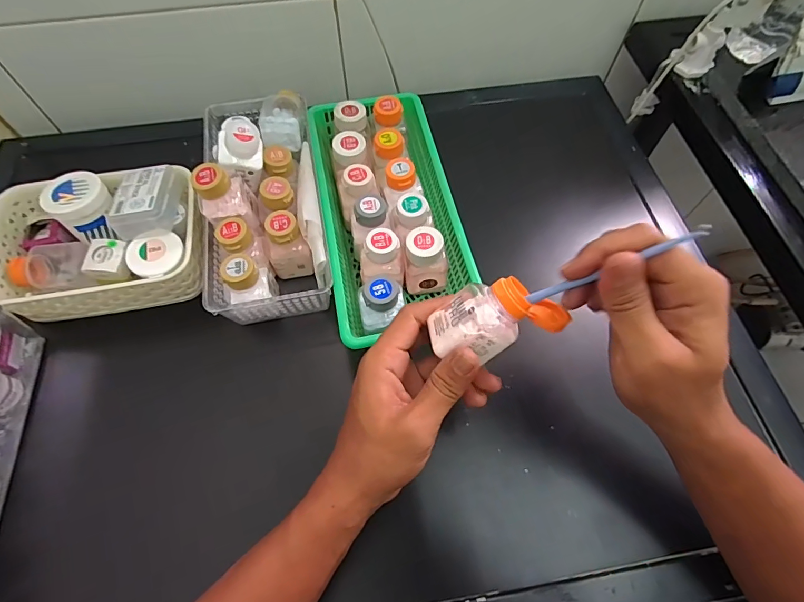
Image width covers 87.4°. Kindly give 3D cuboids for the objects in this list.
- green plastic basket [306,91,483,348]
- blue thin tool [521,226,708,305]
[{"bbox_3d":[-0.015,-0.097,0.433,0.129,0.066,0.283,-11,64,-5],"label":"green plastic basket"},{"bbox_3d":[0.124,-0.020,0.250,0.103,0.004,0.006,-24,62,23],"label":"blue thin tool"}]

